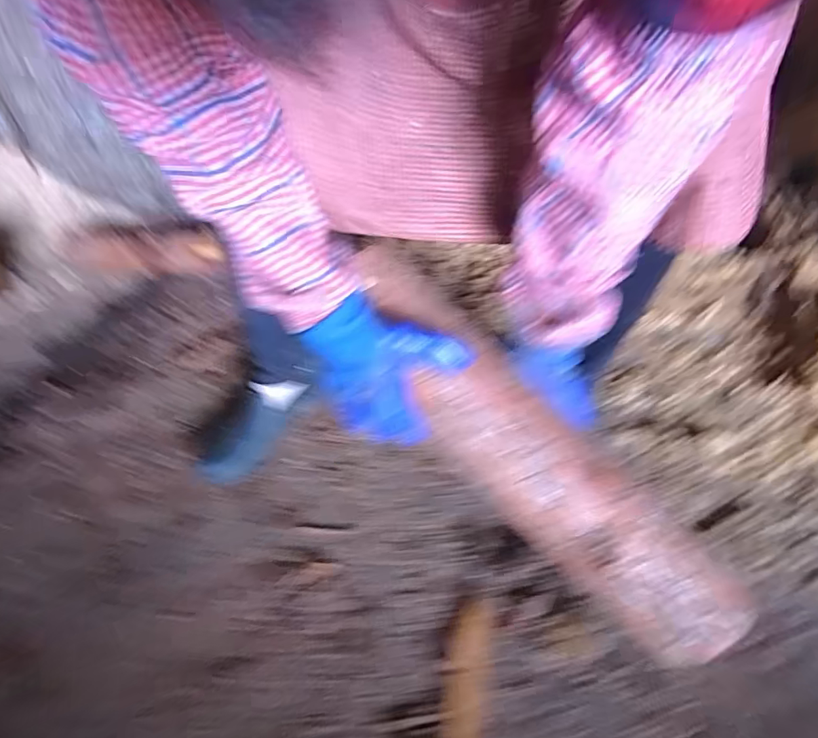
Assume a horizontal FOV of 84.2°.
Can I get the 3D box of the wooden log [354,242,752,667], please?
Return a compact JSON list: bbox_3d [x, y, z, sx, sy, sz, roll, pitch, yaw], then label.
[{"bbox_3d":[0.114,0.084,0.447,0.093,0.091,0.494,-39,85,-30],"label":"wooden log"}]

